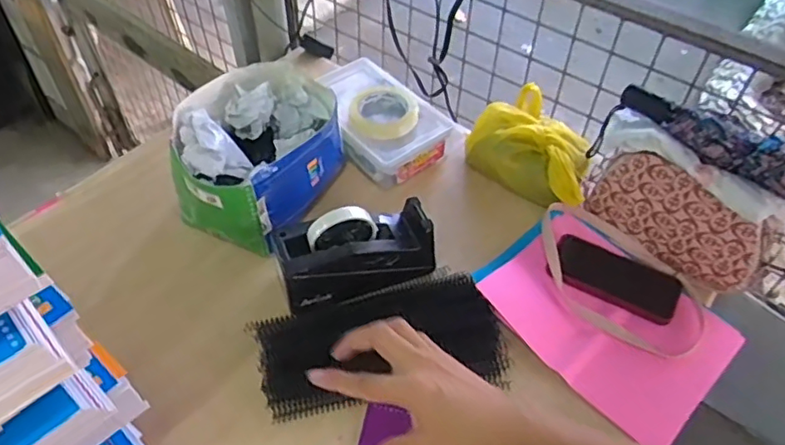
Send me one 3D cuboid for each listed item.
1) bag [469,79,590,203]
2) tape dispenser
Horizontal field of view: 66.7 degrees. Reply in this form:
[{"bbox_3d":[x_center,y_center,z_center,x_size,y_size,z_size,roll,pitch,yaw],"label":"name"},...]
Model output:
[{"bbox_3d":[0.213,-0.108,0.883,0.115,0.086,0.199,-37,60,-28],"label":"bag"},{"bbox_3d":[-0.045,0.035,0.748,0.197,0.080,0.084,-16,53,-16],"label":"tape dispenser"}]

